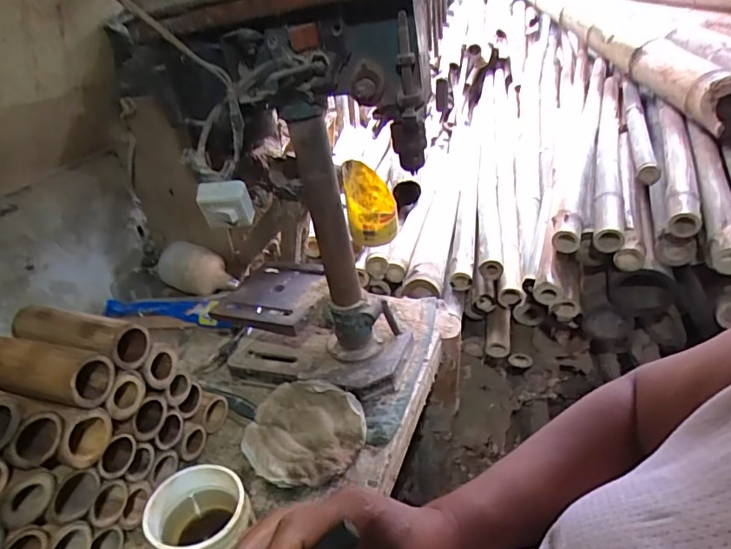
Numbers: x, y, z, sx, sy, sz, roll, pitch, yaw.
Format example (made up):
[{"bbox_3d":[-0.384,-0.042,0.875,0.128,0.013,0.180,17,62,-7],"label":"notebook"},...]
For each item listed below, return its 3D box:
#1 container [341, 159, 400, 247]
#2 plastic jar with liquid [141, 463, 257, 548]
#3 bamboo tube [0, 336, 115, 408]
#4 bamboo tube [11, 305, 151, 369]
[{"bbox_3d":[0.010,-0.130,0.927,0.089,0.131,0.099,-7,32,-1],"label":"container"},{"bbox_3d":[-0.163,0.270,0.517,0.093,0.101,0.094,-5,32,3],"label":"plastic jar with liquid"},{"bbox_3d":[-0.361,0.099,0.538,0.182,0.052,0.057,7,34,20],"label":"bamboo tube"},{"bbox_3d":[-0.341,0.070,0.590,0.178,0.051,0.054,7,34,20],"label":"bamboo tube"}]

